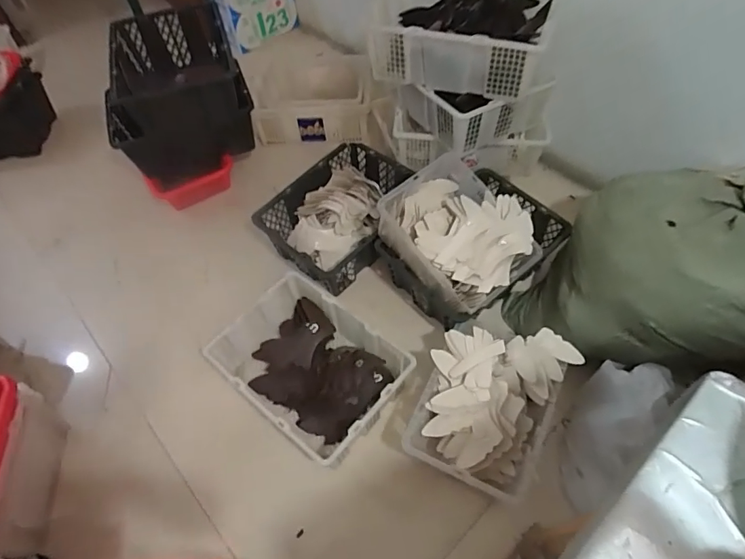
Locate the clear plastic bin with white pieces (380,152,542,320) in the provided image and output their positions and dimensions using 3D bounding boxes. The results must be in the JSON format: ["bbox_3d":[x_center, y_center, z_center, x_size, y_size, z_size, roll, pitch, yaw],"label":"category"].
[{"bbox_3d":[0.246,-0.139,1.288,0.326,0.189,0.398,-34,60,-17],"label":"clear plastic bin with white pieces"}]

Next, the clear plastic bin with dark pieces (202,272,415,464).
[{"bbox_3d":[-0.171,0.229,1.304,0.488,0.171,0.358,35,65,24],"label":"clear plastic bin with dark pieces"}]

